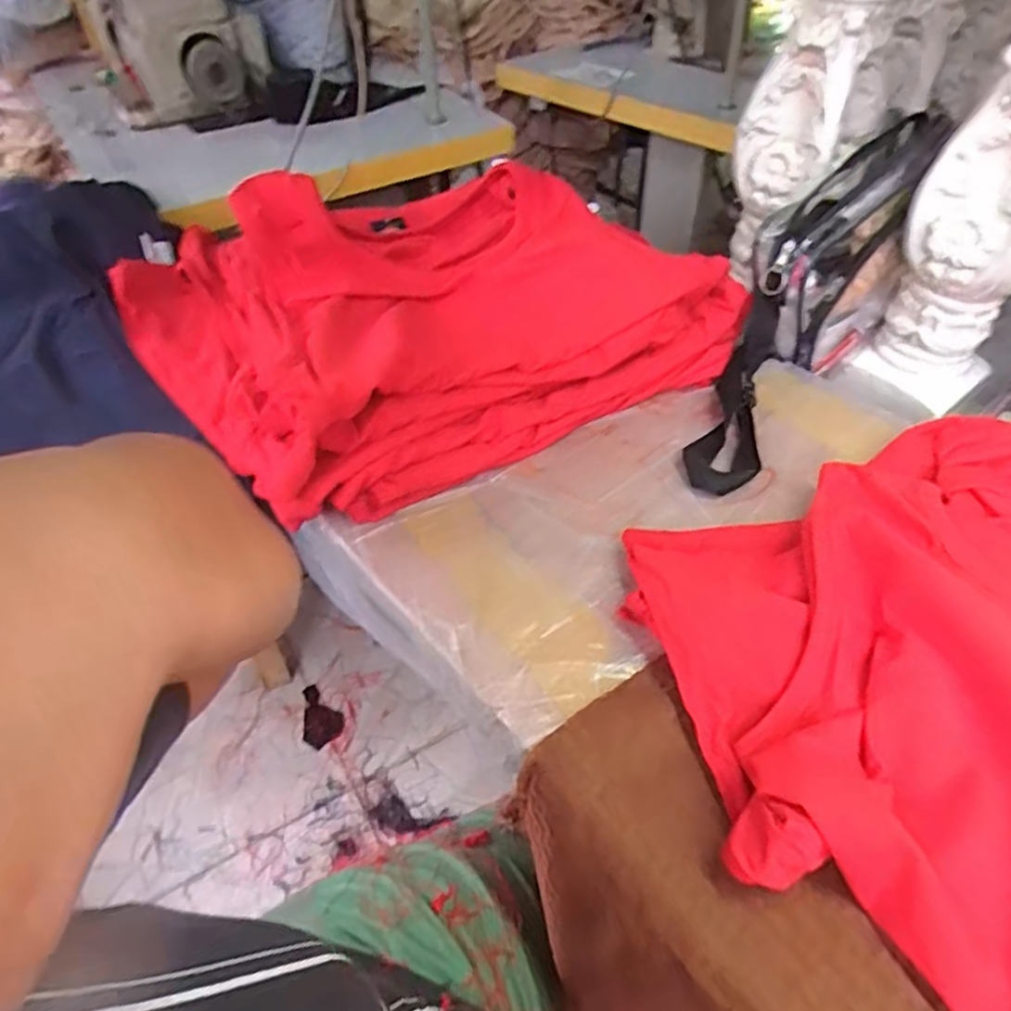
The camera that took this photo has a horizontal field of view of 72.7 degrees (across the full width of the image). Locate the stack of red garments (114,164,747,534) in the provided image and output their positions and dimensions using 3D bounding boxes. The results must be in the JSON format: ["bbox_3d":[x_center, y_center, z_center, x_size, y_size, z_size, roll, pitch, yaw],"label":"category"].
[{"bbox_3d":[-0.073,-0.209,0.701,0.550,0.135,0.375,-23,51,-20],"label":"stack of red garments"}]

